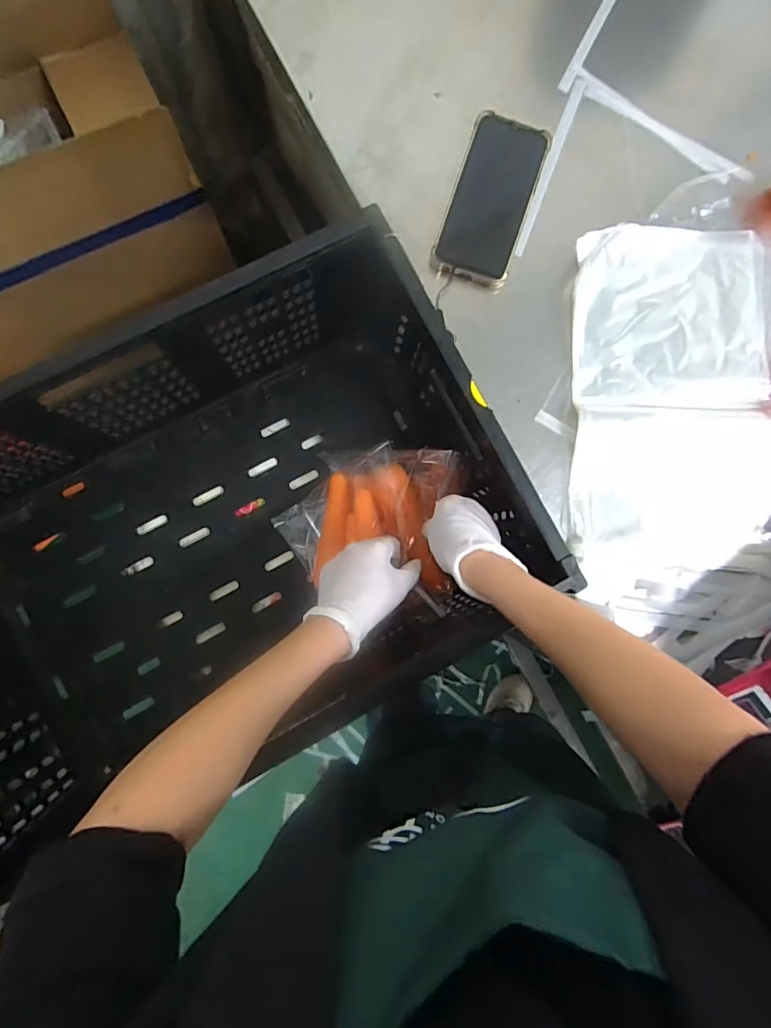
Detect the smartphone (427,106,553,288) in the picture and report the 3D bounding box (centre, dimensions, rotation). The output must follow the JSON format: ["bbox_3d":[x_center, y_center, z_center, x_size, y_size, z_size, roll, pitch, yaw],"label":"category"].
[{"bbox_3d":[0.107,-0.318,0.487,0.080,0.014,0.174,18,86,-2],"label":"smartphone"}]

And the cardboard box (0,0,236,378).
[{"bbox_3d":[-0.603,-0.504,0.746,0.565,0.245,0.296,-29,89,-4],"label":"cardboard box"}]

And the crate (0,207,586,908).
[{"bbox_3d":[-0.193,0.011,0.522,0.604,0.233,0.424,-29,88,-6],"label":"crate"}]

